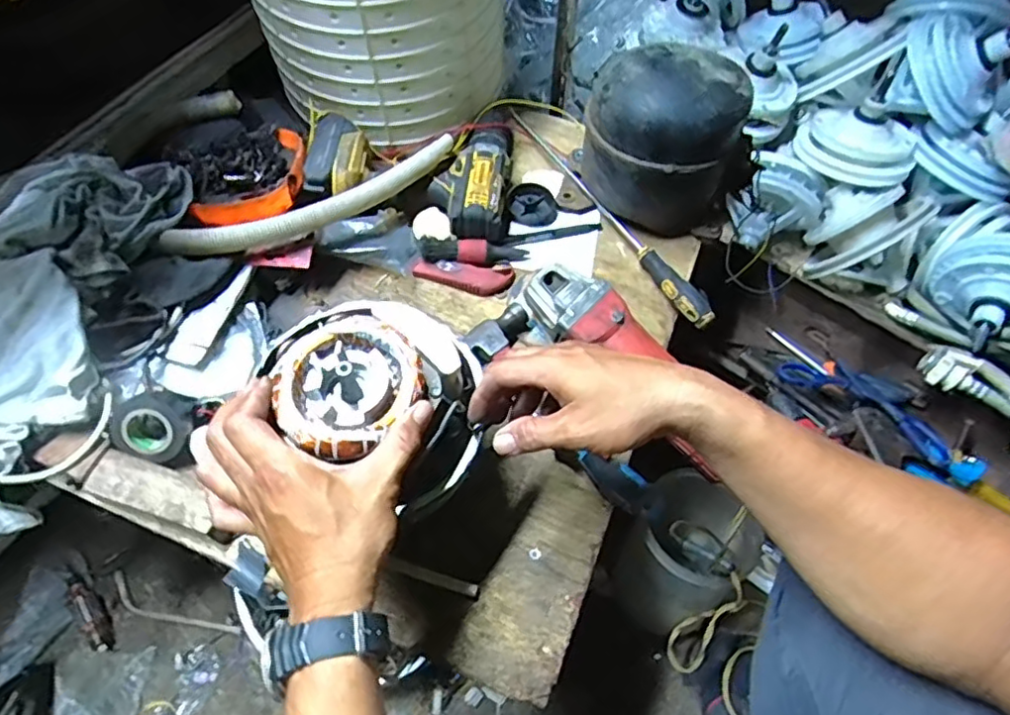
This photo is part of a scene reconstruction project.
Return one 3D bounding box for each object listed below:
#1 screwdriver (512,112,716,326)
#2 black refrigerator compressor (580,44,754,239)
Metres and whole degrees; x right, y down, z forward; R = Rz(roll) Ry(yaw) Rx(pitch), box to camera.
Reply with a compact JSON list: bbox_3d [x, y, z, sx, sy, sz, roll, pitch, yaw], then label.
[{"bbox_3d":[0.109,-0.174,0.718,0.026,0.023,0.373,-27,63,-17],"label":"screwdriver"},{"bbox_3d":[0.165,-0.223,0.664,0.126,0.179,0.126,1,59,-1],"label":"black refrigerator compressor"}]

